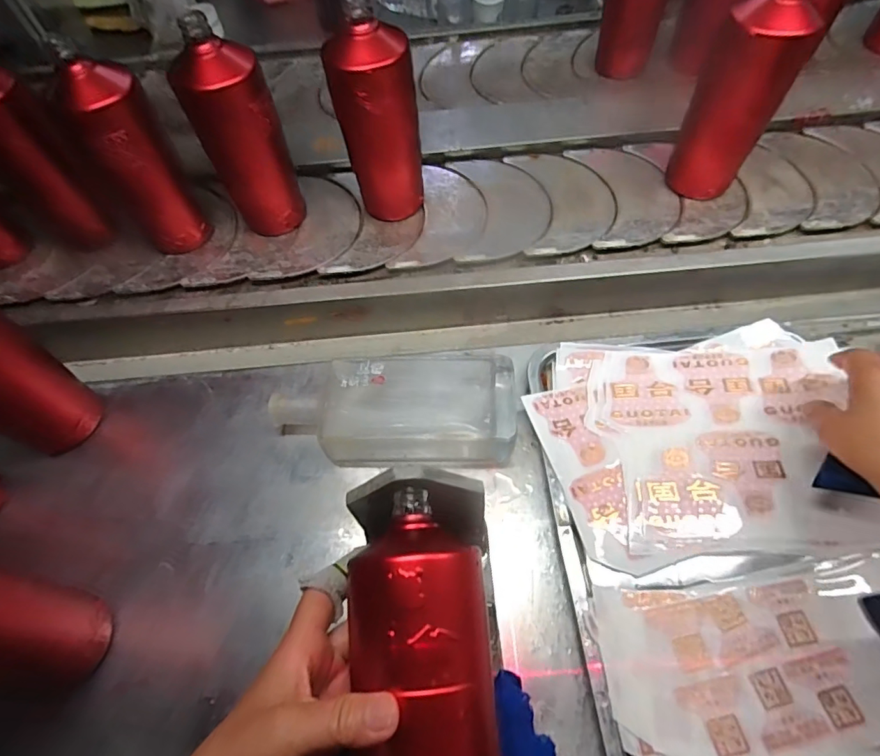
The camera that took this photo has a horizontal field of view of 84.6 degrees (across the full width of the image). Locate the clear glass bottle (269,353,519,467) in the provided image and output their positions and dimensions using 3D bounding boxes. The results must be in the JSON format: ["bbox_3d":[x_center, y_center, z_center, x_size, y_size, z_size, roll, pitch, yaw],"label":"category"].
[{"bbox_3d":[-0.042,0.033,0.453,0.224,0.052,0.096,-2,60,1],"label":"clear glass bottle"}]

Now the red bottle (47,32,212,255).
[{"bbox_3d":[-0.325,-0.231,0.523,0.078,0.196,0.073,-33,64,-16],"label":"red bottle"}]

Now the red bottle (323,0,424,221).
[{"bbox_3d":[-0.067,-0.266,0.516,0.079,0.206,0.065,38,68,20],"label":"red bottle"}]

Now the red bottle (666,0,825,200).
[{"bbox_3d":[0.303,-0.285,0.497,0.062,0.195,0.072,-19,61,-9],"label":"red bottle"}]

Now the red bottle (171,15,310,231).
[{"bbox_3d":[-0.204,-0.240,0.509,0.080,0.203,0.066,-26,63,-13],"label":"red bottle"}]

